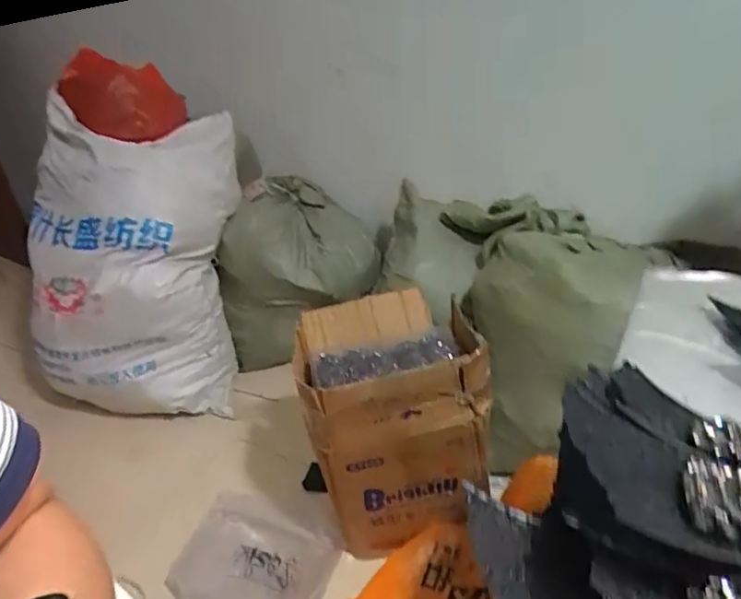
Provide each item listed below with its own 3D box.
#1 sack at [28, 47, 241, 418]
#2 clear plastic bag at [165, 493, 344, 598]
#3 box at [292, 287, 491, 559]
[{"bbox_3d":[-0.627,-0.138,1.559,0.495,0.790,0.549,-2,30,8],"label":"sack"},{"bbox_3d":[-0.231,0.519,1.150,0.324,0.077,0.282,9,33,24],"label":"clear plastic bag"},{"bbox_3d":[0.039,0.233,1.169,0.322,0.380,0.351,-10,30,-5],"label":"box"}]

